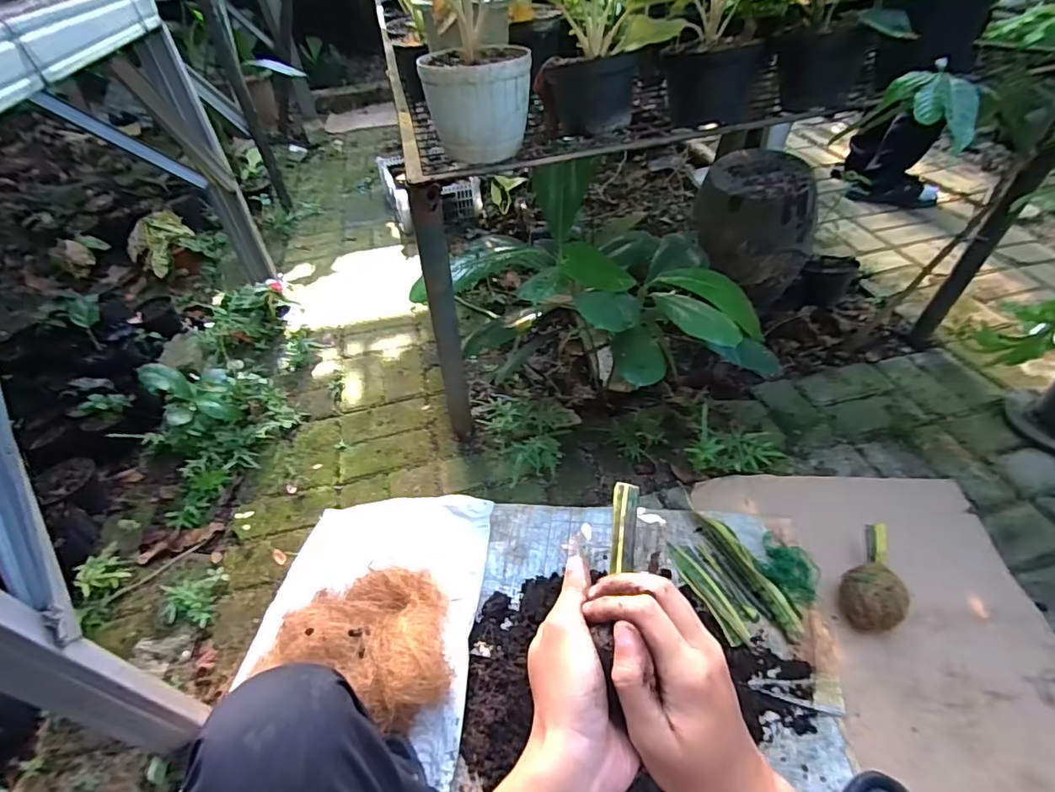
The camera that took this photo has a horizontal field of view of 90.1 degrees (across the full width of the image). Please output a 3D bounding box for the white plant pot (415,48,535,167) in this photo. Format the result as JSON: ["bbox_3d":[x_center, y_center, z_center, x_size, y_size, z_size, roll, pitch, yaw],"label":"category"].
[{"bbox_3d":[-0.069,-0.421,0.763,0.147,0.120,0.130,-6,42,0],"label":"white plant pot"}]

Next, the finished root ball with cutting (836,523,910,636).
[{"bbox_3d":[0.546,0.289,0.825,0.084,0.078,0.160,23,50,28],"label":"finished root ball with cutting"}]

